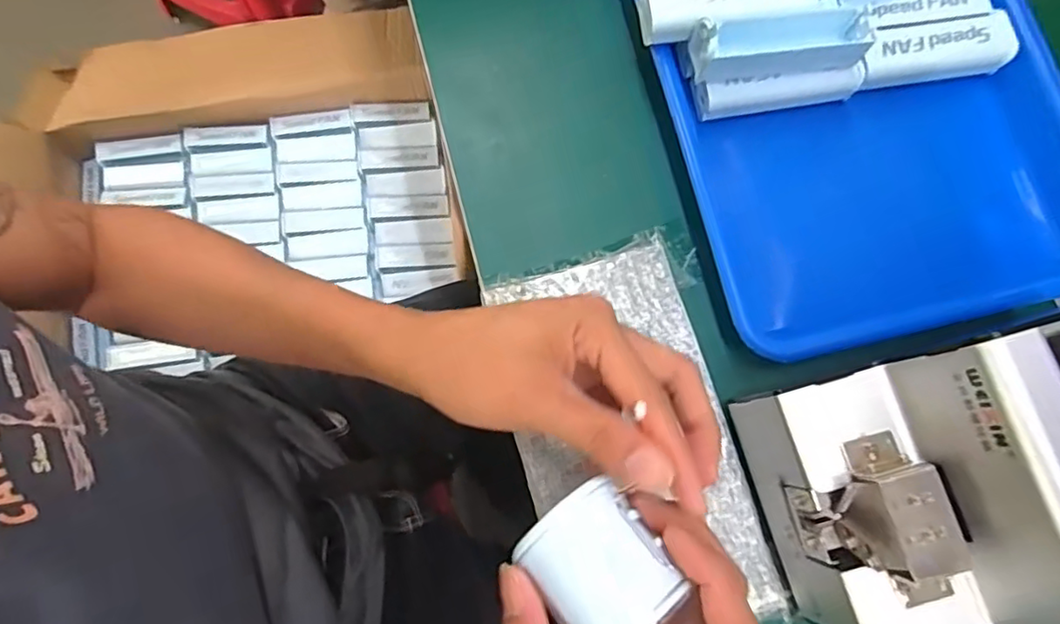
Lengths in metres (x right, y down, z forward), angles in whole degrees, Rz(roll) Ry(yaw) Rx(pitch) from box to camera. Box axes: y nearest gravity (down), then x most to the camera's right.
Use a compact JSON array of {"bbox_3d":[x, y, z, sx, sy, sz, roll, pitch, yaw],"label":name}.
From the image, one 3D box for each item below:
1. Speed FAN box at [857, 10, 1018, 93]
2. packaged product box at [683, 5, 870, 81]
[{"bbox_3d":[0.263,-0.169,0.396,0.104,0.021,0.033,-10,78,-3],"label":"Speed FAN box"},{"bbox_3d":[0.151,-0.163,0.368,0.103,0.030,0.028,-4,78,-2],"label":"packaged product box"}]

